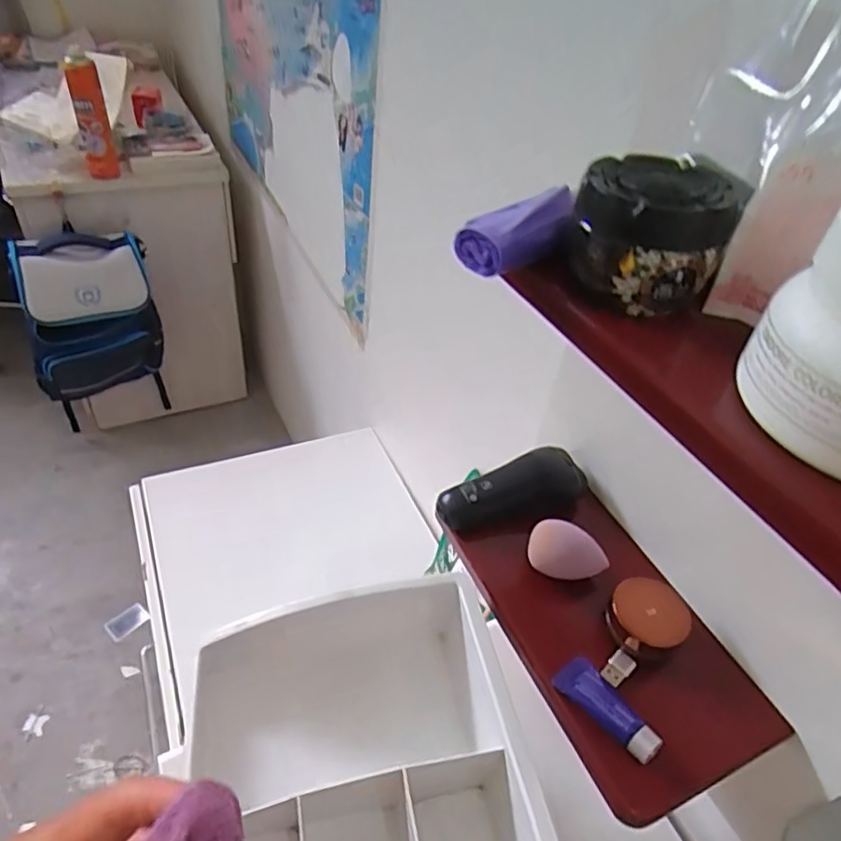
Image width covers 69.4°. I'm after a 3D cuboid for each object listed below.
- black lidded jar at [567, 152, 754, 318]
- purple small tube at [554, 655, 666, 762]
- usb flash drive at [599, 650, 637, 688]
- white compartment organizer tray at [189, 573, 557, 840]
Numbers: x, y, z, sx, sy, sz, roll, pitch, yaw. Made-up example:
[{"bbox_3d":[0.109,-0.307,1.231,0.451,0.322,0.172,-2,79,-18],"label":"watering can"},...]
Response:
[{"bbox_3d":[0.102,-0.085,0.276,0.067,0.053,0.063,13,42,6],"label":"black lidded jar"},{"bbox_3d":[0.116,0.175,0.374,0.027,0.014,0.068,-25,50,-31],"label":"purple small tube"},{"bbox_3d":[0.129,0.162,0.396,0.026,0.005,0.015,-29,53,-34],"label":"usb flash drive"},{"bbox_3d":[-0.032,0.237,0.347,0.191,0.091,0.269,-5,41,-14],"label":"white compartment organizer tray"}]

